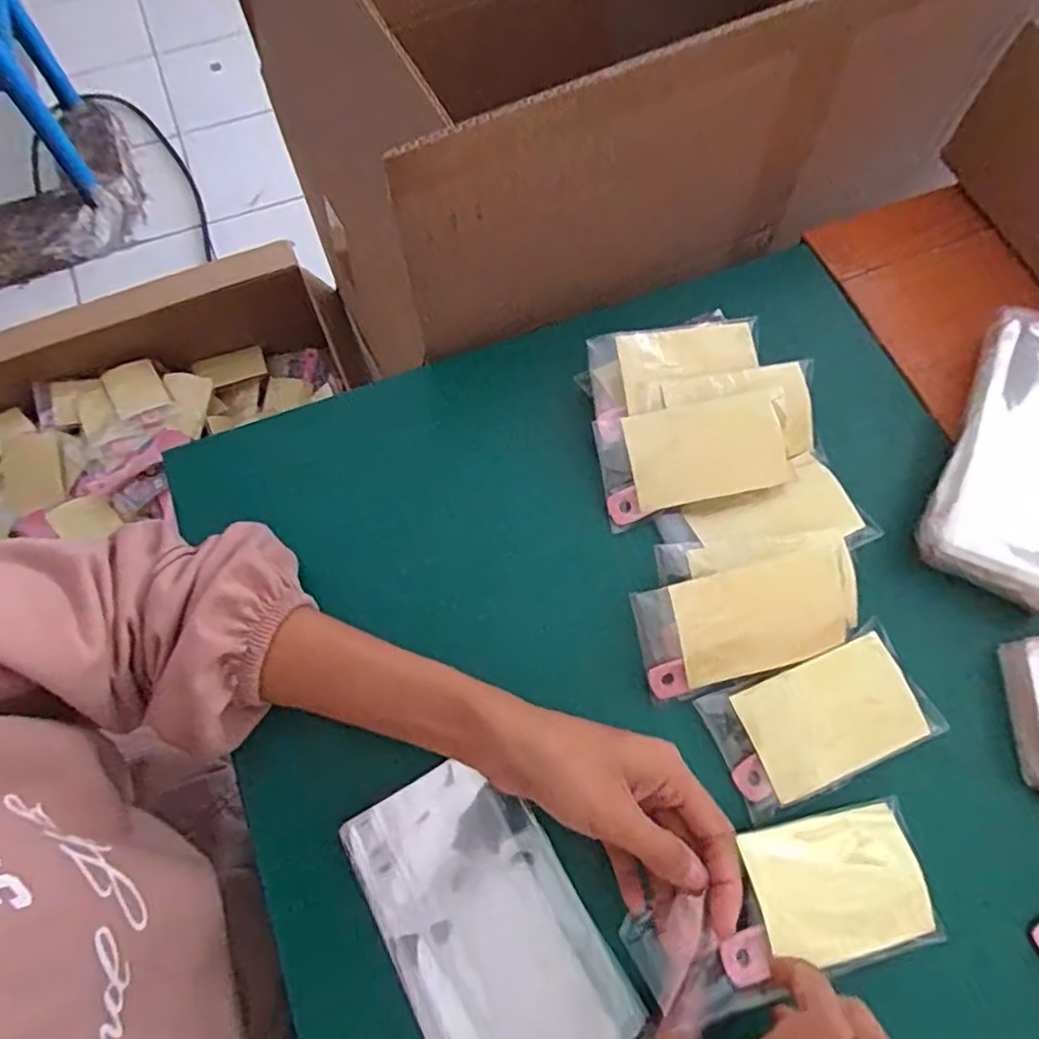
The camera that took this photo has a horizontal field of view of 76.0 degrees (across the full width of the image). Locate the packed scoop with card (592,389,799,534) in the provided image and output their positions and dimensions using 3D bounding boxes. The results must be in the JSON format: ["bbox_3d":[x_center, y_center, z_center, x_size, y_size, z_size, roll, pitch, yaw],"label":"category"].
[{"bbox_3d":[0.108,-0.039,0.415,0.113,0.013,0.065,-9,82,2],"label":"packed scoop with card"}]

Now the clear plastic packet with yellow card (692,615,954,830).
[{"bbox_3d":[0.166,0.110,0.368,0.115,0.013,0.065,-22,72,-8],"label":"clear plastic packet with yellow card"}]

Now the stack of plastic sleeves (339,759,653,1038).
[{"bbox_3d":[-0.010,0.212,0.321,0.094,0.020,0.179,-29,73,-10],"label":"stack of plastic sleeves"}]

